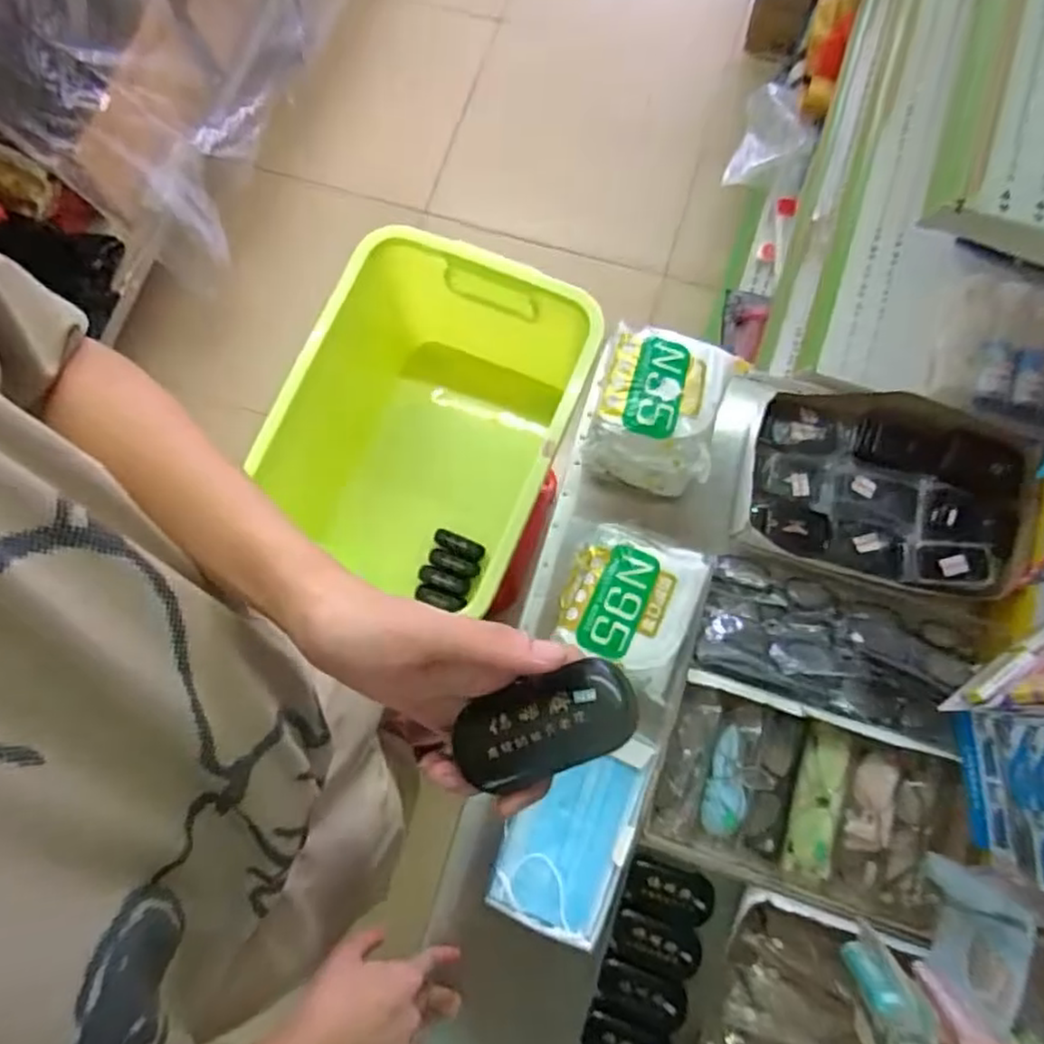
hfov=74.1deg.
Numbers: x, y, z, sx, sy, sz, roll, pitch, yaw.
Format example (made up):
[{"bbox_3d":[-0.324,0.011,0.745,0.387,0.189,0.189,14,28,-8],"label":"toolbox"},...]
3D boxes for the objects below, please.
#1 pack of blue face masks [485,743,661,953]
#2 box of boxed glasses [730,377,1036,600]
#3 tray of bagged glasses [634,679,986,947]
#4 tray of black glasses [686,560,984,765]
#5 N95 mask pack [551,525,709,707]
[{"bbox_3d":[0.043,0.276,0.620,0.105,0.018,0.174,18,79,5],"label":"pack of blue face masks"},{"bbox_3d":[0.372,-0.040,0.717,0.266,0.058,0.205,15,79,5],"label":"box of boxed glasses"},{"bbox_3d":[0.264,0.260,0.644,0.273,0.063,0.156,18,79,5],"label":"tray of bagged glasses"},{"bbox_3d":[0.305,0.122,0.669,0.265,0.052,0.141,14,79,5],"label":"tray of black glasses"},{"bbox_3d":[0.102,0.083,0.669,0.127,0.033,0.149,17,79,5],"label":"N95 mask pack"}]

